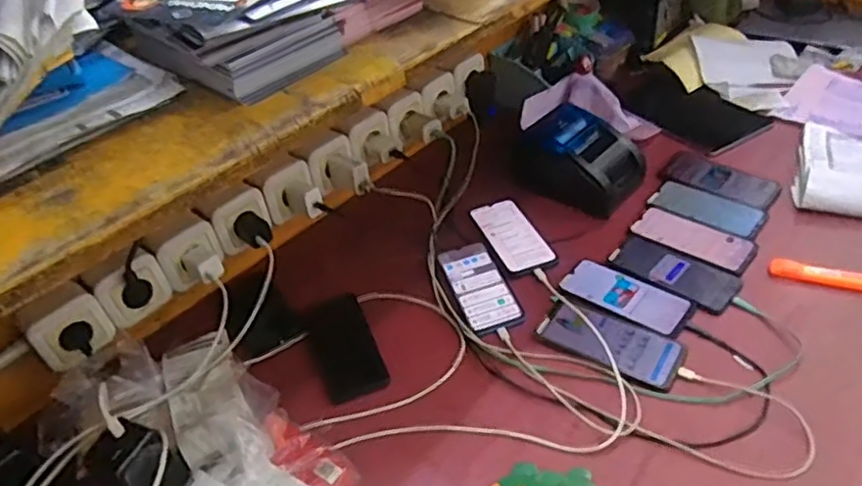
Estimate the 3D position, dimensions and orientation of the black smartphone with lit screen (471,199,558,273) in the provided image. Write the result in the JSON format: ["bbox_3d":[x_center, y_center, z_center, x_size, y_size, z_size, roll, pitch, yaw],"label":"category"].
[{"bbox_3d":[0.120,-0.015,0.972,0.077,0.006,0.160,-17,40,-11],"label":"black smartphone with lit screen"}]

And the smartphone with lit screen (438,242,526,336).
[{"bbox_3d":[0.068,0.058,0.893,0.073,0.014,0.160,-16,40,-10],"label":"smartphone with lit screen"}]

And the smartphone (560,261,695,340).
[{"bbox_3d":[0.256,0.069,0.853,0.160,0.008,0.073,25,50,33],"label":"smartphone"}]

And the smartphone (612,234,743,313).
[{"bbox_3d":[0.329,0.037,0.881,0.064,0.010,0.163,-35,47,-29],"label":"smartphone"}]

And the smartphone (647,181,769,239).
[{"bbox_3d":[0.416,-0.051,0.981,0.156,0.010,0.067,24,49,33],"label":"smartphone"}]

